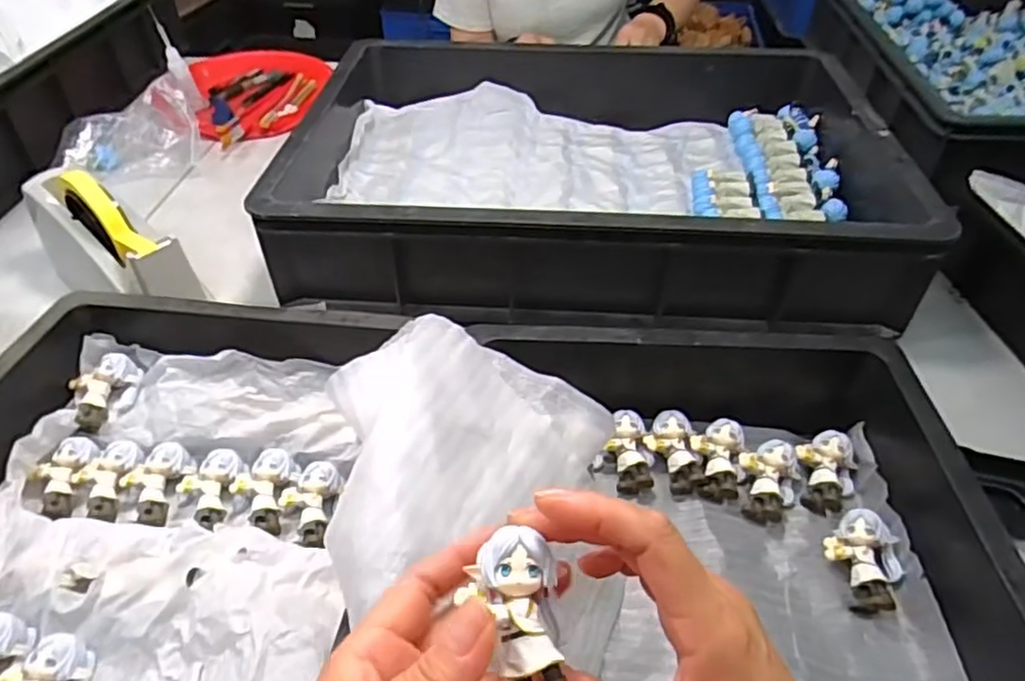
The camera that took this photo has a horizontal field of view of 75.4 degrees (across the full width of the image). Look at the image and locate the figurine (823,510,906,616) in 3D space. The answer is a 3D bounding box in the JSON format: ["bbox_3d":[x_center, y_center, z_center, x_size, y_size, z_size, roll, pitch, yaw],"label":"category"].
[{"bbox_3d":[0.231,0.143,0.432,0.045,0.030,0.060,3,42,3],"label":"figurine"}]

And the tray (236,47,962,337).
[{"bbox_3d":[0.077,-0.199,0.726,0.578,0.106,0.436,2,42,3],"label":"tray"}]

